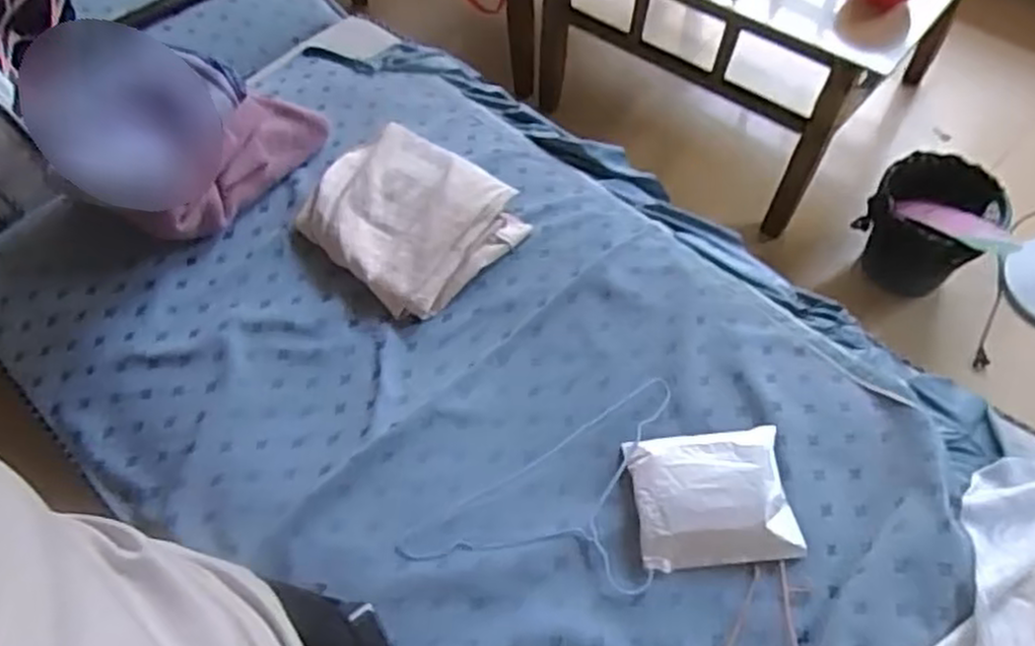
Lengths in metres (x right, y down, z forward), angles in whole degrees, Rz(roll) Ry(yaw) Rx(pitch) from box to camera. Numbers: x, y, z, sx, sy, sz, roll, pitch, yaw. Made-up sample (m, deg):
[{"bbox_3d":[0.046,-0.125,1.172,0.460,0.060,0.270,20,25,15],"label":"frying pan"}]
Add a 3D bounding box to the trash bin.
[{"bbox_3d":[0.883,-0.202,1.636,0.239,0.249,0.234,-1,57,2],"label":"trash bin"}]

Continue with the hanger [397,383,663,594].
[{"bbox_3d":[0.078,0.244,0.934,0.401,0.012,0.207,-31,61,-14],"label":"hanger"}]

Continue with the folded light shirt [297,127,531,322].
[{"bbox_3d":[-0.173,-0.174,1.211,0.324,0.063,0.270,37,68,24],"label":"folded light shirt"}]

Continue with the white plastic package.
[{"bbox_3d":[0.238,0.212,0.934,0.185,0.027,0.164,-7,58,0],"label":"white plastic package"}]

